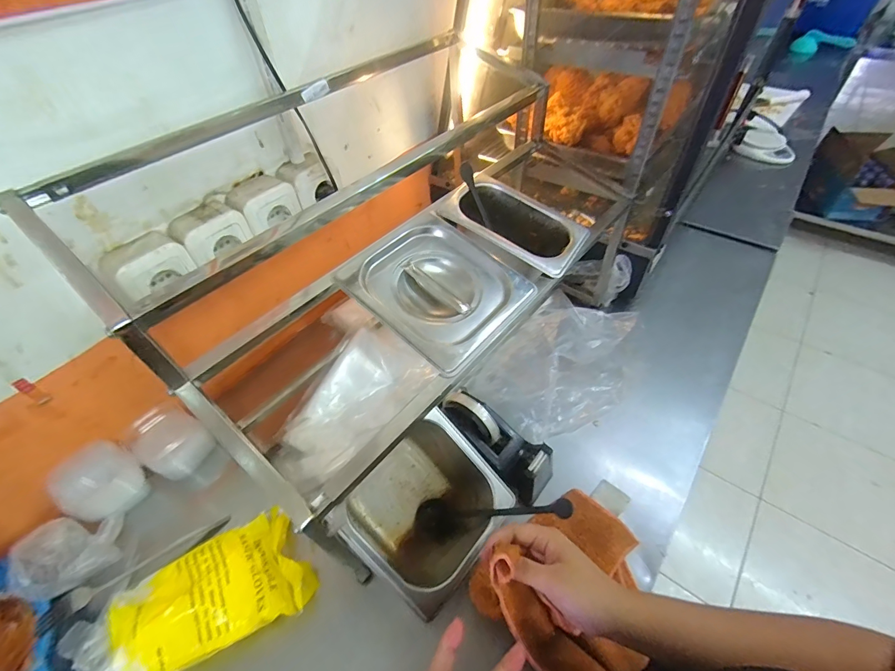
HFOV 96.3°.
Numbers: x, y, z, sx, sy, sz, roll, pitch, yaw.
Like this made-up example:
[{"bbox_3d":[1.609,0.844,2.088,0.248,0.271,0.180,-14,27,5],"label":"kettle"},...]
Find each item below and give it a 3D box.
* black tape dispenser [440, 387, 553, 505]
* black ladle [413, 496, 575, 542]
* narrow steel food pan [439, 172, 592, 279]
[{"bbox_3d":[0.063,0.143,0.534,0.165,0.098,0.067,36,61,22],"label":"black tape dispenser"},{"bbox_3d":[0.046,0.211,0.475,0.209,0.033,0.049,-25,45,35],"label":"black ladle"},{"bbox_3d":[0.088,-0.134,0.544,0.178,0.081,0.108,29,59,18],"label":"narrow steel food pan"}]

